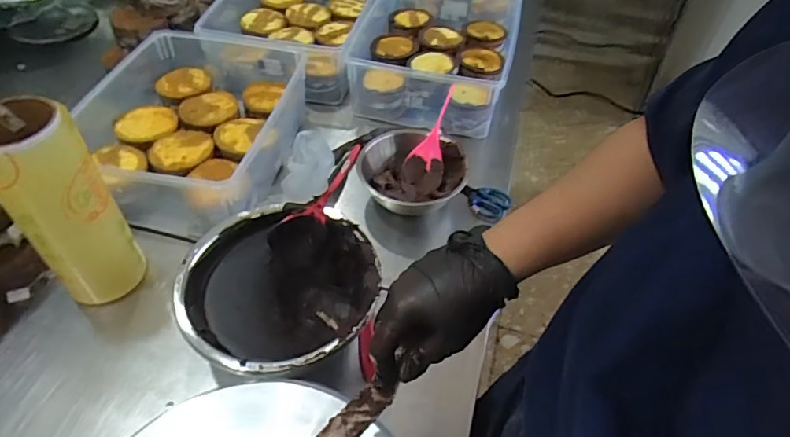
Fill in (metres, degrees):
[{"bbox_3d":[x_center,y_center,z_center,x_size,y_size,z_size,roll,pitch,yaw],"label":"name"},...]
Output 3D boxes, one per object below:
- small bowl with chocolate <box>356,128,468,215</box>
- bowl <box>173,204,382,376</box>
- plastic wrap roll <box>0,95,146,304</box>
[{"bbox_3d":[0.029,-0.063,0.822,0.145,0.078,0.159,1,48,-2],"label":"small bowl with chocolate"},{"bbox_3d":[-0.139,0.103,0.660,0.233,0.143,0.213,32,54,24],"label":"bowl"},{"bbox_3d":[-0.390,-0.008,0.623,0.098,0.258,0.091,-32,56,-28],"label":"plastic wrap roll"}]

